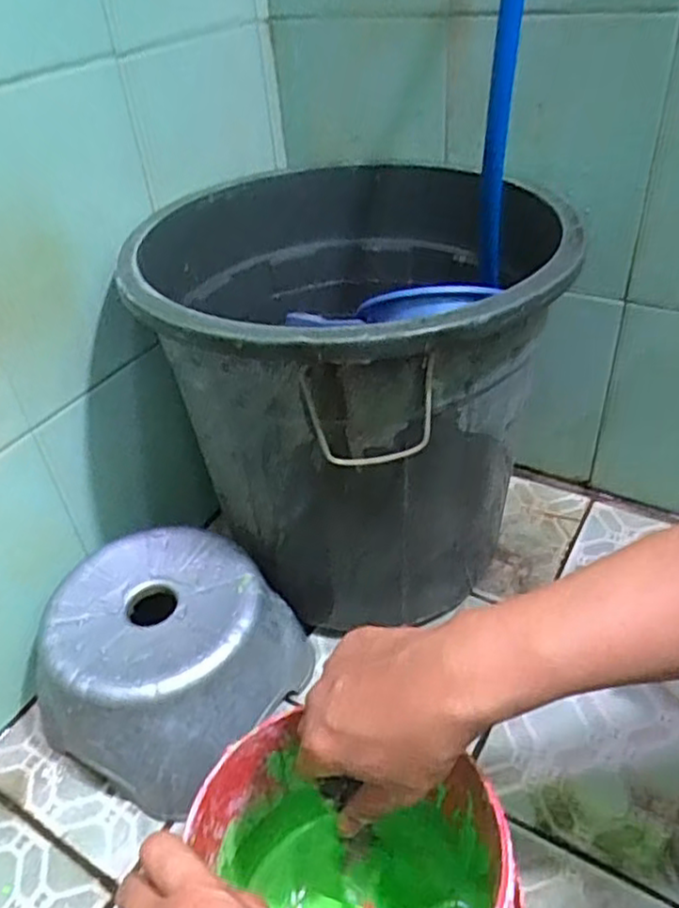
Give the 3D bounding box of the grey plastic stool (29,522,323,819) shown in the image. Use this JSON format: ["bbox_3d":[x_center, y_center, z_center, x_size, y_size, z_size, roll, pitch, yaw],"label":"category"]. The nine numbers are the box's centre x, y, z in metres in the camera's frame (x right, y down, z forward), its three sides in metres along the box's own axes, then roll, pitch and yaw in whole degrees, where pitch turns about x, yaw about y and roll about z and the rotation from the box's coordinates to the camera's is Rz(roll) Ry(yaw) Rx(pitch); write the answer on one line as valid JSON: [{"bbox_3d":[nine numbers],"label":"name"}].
[{"bbox_3d":[-0.154,0.180,0.630,0.198,0.118,0.201,15,43,24],"label":"grey plastic stool"}]

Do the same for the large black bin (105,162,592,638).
[{"bbox_3d":[0.014,-0.068,0.719,0.370,0.365,0.430,6,40,15],"label":"large black bin"}]

